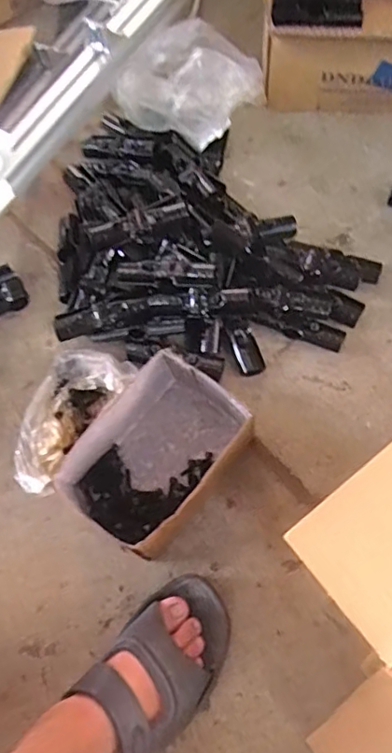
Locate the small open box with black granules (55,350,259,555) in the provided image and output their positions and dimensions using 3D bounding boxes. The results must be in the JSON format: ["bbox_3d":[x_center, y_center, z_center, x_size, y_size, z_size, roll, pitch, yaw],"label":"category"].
[{"bbox_3d":[-0.045,0.093,0.634,0.143,0.090,0.203,37,76,18],"label":"small open box with black granules"}]

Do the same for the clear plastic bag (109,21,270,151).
[{"bbox_3d":[-0.011,-0.431,0.820,0.211,0.086,0.169,0,67,6],"label":"clear plastic bag"}]

